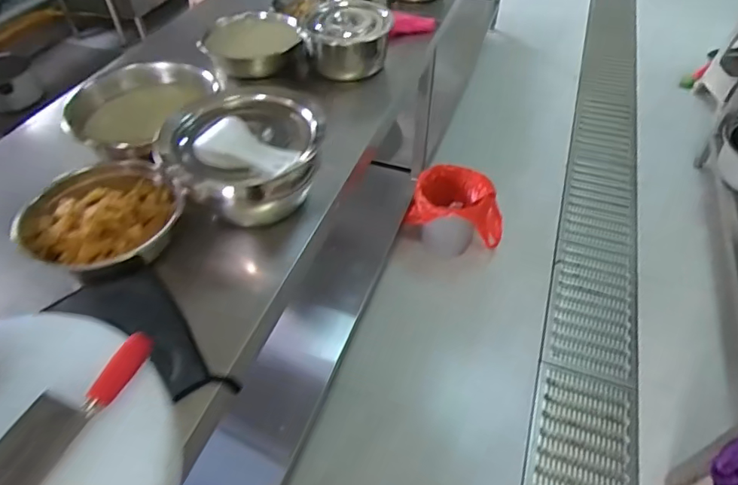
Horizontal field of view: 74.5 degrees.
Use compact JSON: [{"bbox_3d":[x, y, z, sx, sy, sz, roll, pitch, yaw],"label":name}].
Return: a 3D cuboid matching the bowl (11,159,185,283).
[{"bbox_3d":[-0.483,-0.052,0.894,0.248,0.073,0.244,23,54,20],"label":"bowl"}]

